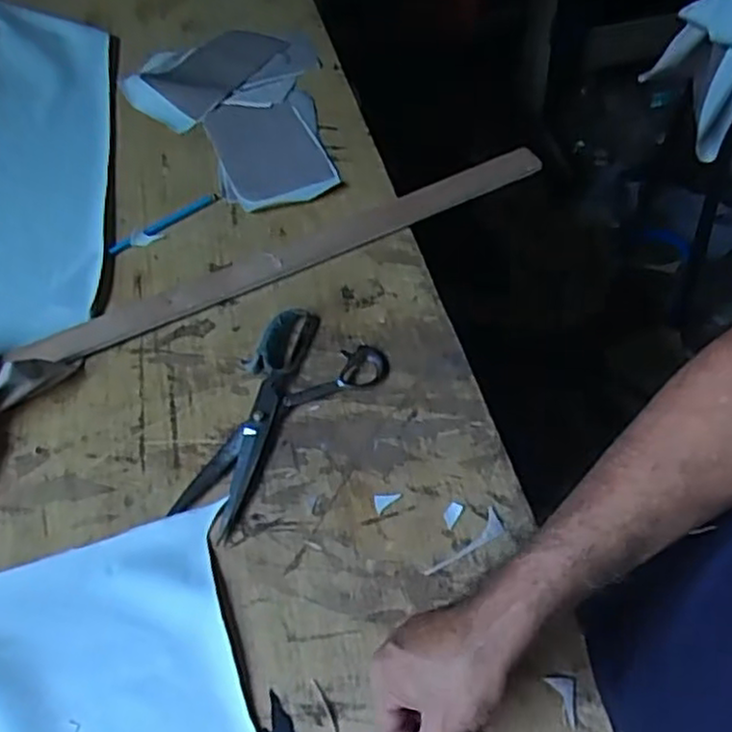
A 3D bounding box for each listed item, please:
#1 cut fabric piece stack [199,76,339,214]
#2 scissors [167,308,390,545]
[{"bbox_3d":[-0.126,-0.290,0.909,0.139,0.010,0.252,-13,54,-5],"label":"cut fabric piece stack"},{"bbox_3d":[-0.090,0.043,0.654,0.118,0.019,0.233,28,60,22],"label":"scissors"}]

